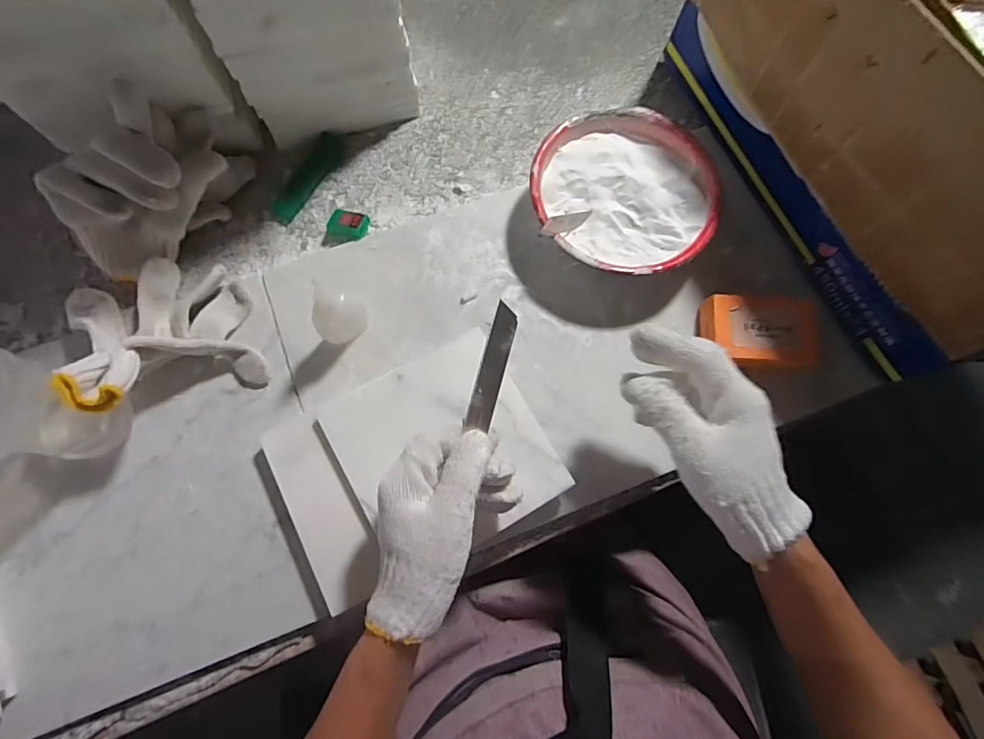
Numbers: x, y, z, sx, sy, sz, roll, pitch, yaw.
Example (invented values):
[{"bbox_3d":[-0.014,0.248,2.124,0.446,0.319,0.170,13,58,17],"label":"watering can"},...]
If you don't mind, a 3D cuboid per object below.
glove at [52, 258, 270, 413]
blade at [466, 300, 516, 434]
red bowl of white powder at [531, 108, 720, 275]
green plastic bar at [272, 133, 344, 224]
[{"bbox_3d":[-0.270,-0.037,0.396,0.120,0.086,0.137,-33,78,-10],"label":"glove"},{"bbox_3d":[0.001,-0.001,0.327,0.016,0.009,0.084,15,95,3],"label":"blade"},{"bbox_3d":[0.118,-0.155,0.455,0.159,0.051,0.160,0,74,-1],"label":"red bowl of white powder"},{"bbox_3d":[-0.186,-0.195,0.493,0.029,0.008,0.109,28,76,7],"label":"green plastic bar"}]

